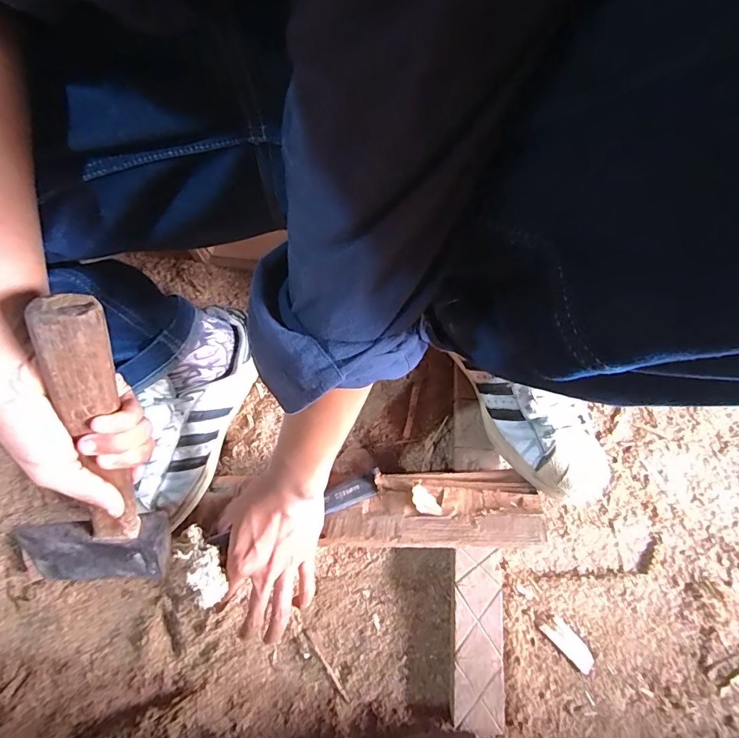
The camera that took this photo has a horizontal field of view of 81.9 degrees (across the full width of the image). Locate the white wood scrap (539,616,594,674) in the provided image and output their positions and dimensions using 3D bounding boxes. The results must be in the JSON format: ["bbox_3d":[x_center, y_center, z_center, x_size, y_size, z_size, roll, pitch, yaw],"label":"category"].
[{"bbox_3d":[0.223,0.305,0.473,0.025,0.004,0.065,-44,78,-6],"label":"white wood scrap"}]

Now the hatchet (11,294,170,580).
[{"bbox_3d":[-0.197,0.072,0.304,0.094,0.266,0.060,23,34,8],"label":"hatchet"}]

